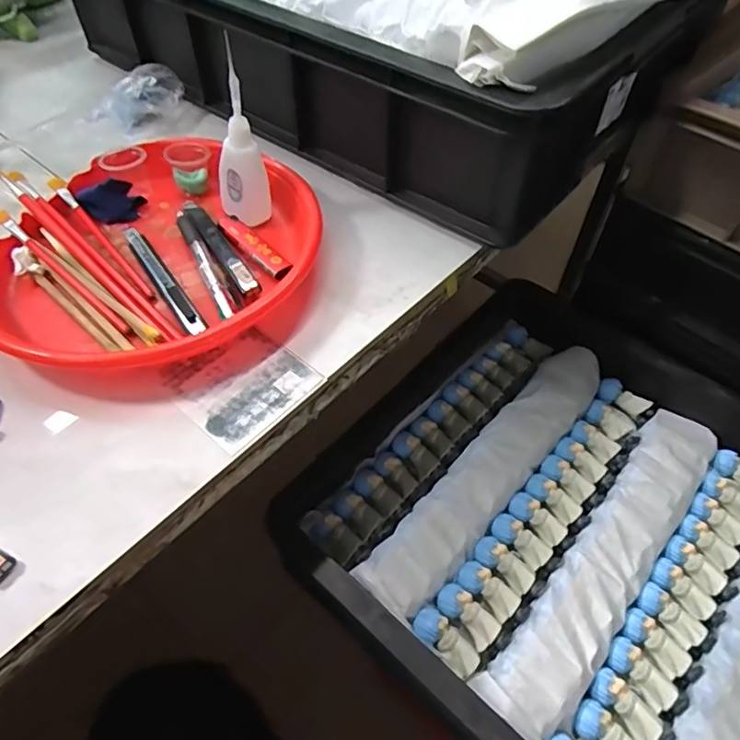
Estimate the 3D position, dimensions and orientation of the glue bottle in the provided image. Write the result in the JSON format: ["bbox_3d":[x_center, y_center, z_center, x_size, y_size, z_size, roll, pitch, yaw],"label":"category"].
[{"bbox_3d":[-0.102,-0.172,0.418,0.040,0.118,0.027,-7,53,-7],"label":"glue bottle"}]

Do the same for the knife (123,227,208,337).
[{"bbox_3d":[-0.156,-0.069,0.411,0.014,0.007,0.129,-29,59,-22],"label":"knife"}]

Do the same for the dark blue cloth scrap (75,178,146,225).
[{"bbox_3d":[-0.216,-0.142,0.459,0.048,0.019,0.031,-24,57,-18],"label":"dark blue cloth scrap"}]

